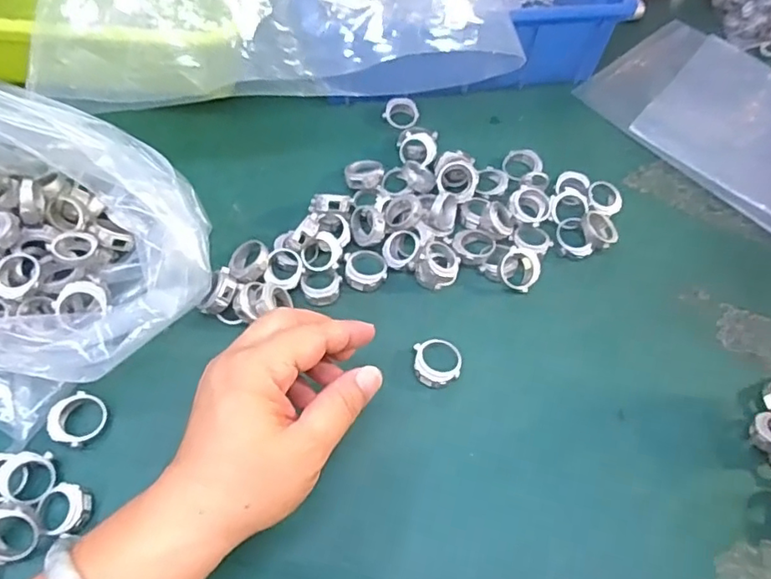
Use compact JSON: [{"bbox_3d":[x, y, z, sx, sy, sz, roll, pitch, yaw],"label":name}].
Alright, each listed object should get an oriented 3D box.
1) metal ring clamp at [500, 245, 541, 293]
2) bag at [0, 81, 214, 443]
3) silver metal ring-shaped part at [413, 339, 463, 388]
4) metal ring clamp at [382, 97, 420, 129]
[{"bbox_3d":[0.087,-0.014,0.366,0.025,0.007,0.029,29,86,0],"label":"metal ring clamp"},{"bbox_3d":[-0.223,-0.035,0.296,0.237,0.125,0.152,22,63,10],"label":"bag"},{"bbox_3d":[0.031,0.044,0.338,0.029,0.009,0.029,2,62,-3],"label":"silver metal ring-shaped part"},{"bbox_3d":[0.012,-0.137,0.437,0.027,0.013,0.021,1,62,-3],"label":"metal ring clamp"}]

